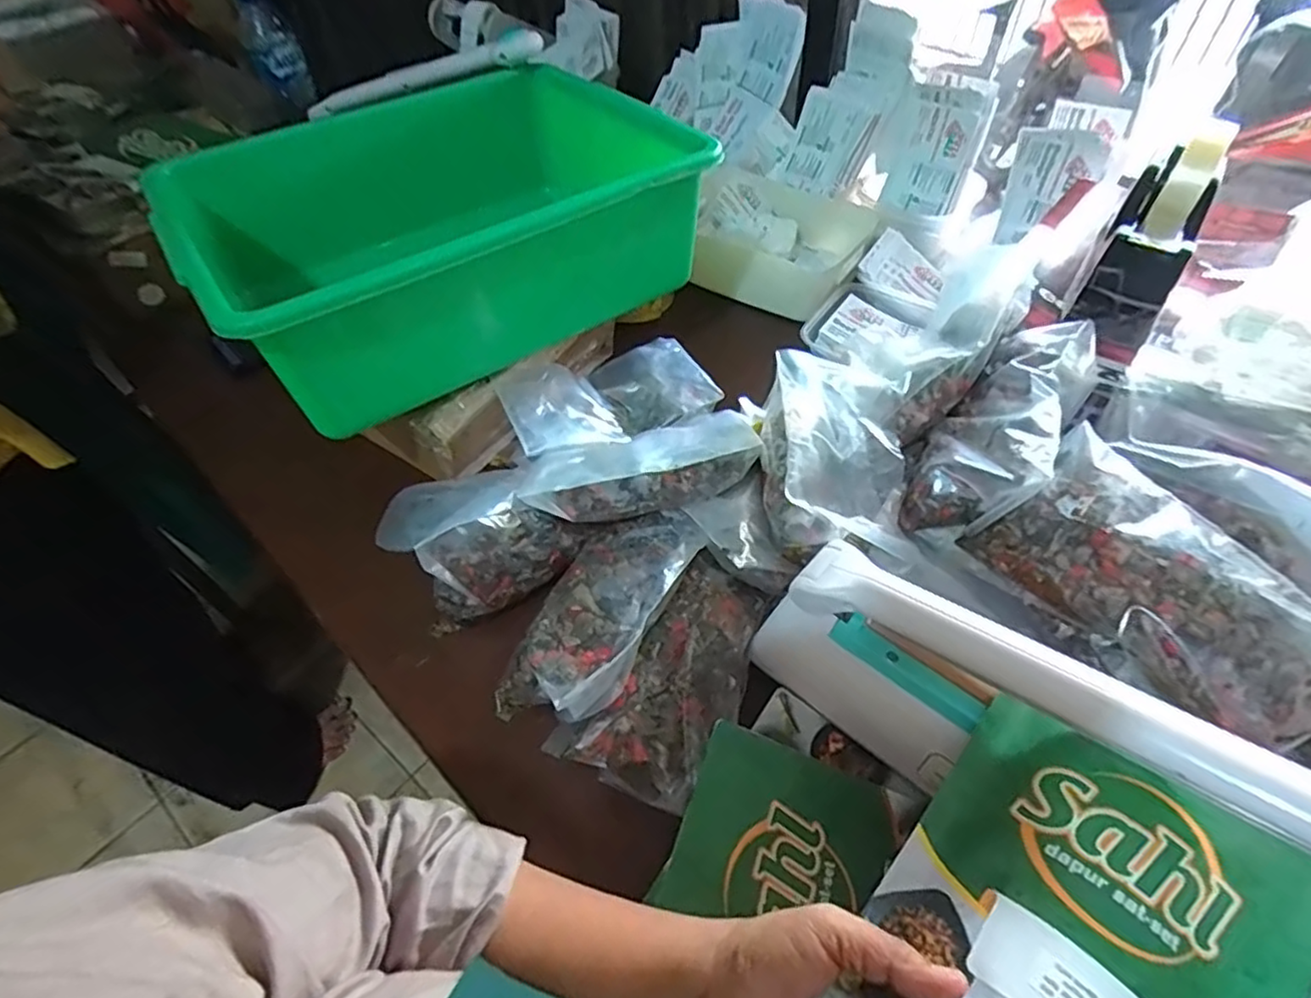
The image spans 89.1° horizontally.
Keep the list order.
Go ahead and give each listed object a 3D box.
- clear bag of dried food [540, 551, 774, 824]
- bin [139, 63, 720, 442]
[{"bbox_3d":[0.015,0.113,0.447,0.088,0.027,0.165,24,57,20],"label":"clear bag of dried food"},{"bbox_3d":[-0.183,-0.212,0.581,0.348,0.176,0.289,-33,57,-21],"label":"bin"}]

